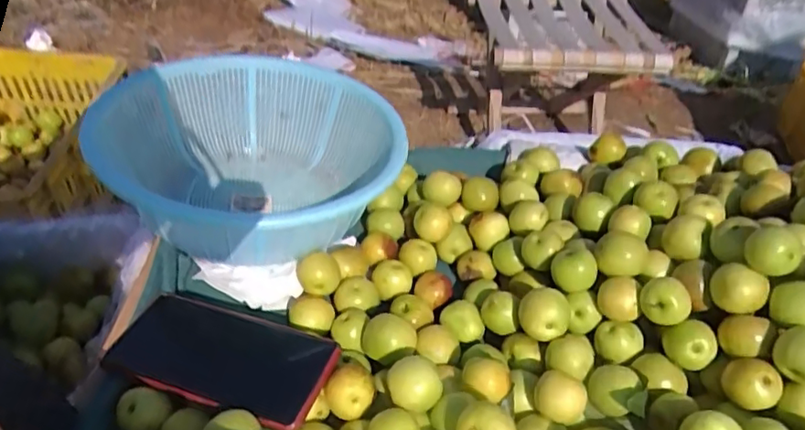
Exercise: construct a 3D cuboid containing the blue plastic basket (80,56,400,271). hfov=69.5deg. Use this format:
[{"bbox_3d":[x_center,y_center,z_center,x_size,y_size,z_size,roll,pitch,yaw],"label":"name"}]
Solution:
[{"bbox_3d":[-0.131,-0.046,0.538,0.250,0.105,0.255,2,42,-2],"label":"blue plastic basket"}]

